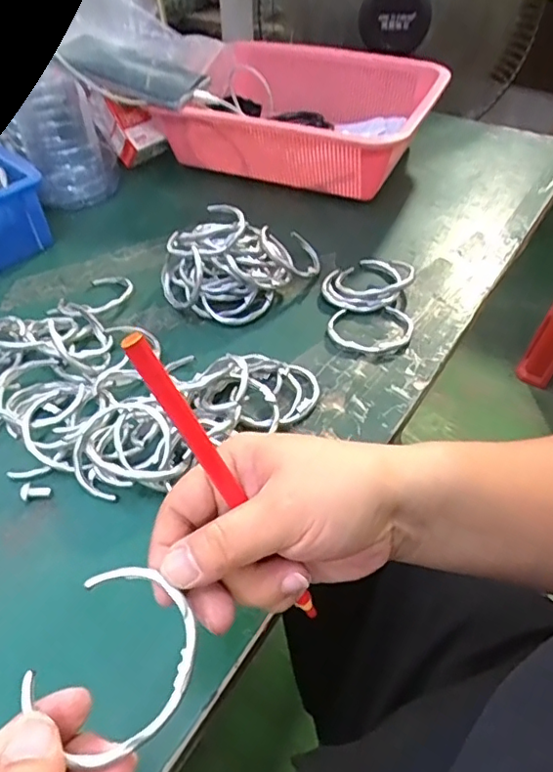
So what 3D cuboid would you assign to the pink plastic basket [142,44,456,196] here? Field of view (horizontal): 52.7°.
[{"bbox_3d":[0.036,-0.297,0.627,0.270,0.087,0.206,17,50,17],"label":"pink plastic basket"}]

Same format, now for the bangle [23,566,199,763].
[{"bbox_3d":[-0.058,0.100,0.205,0.053,0.010,0.062,20,52,20],"label":"bangle"}]

